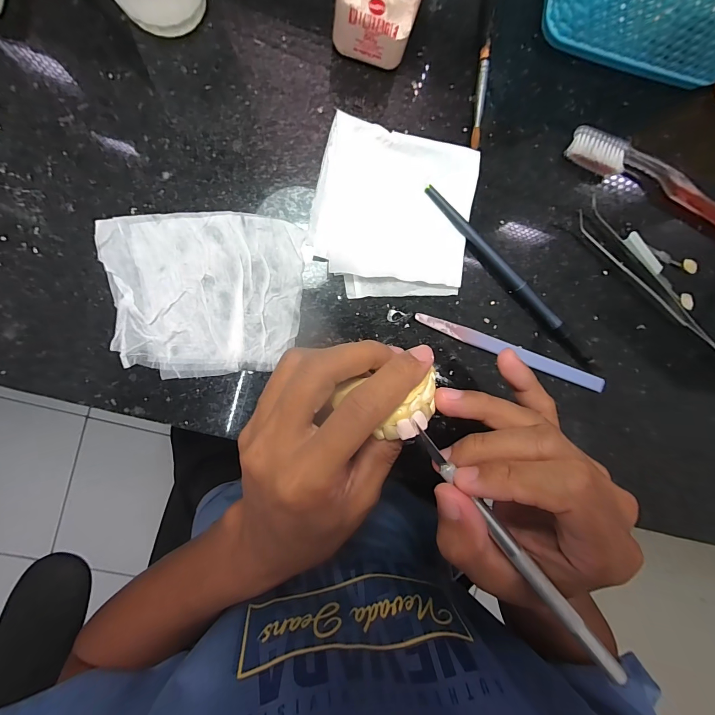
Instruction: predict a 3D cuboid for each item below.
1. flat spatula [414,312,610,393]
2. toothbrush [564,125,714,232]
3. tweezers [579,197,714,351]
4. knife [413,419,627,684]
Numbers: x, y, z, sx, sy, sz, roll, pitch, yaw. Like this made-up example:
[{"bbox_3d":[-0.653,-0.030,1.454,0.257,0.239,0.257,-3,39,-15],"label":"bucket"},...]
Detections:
[{"bbox_3d":[0.101,-0.003,0.222,0.136,0.005,0.010,19,92,-8],"label":"flat spatula"},{"bbox_3d":[0.220,-0.107,0.227,0.182,0.014,0.023,20,92,-9],"label":"toothbrush"},{"bbox_3d":[0.196,-0.050,0.228,0.021,0.010,0.136,-45,98,-2],"label":"tweezers"},{"bbox_3d":[0.069,0.085,0.150,0.007,0.004,0.135,-39,86,-3],"label":"knife"}]

